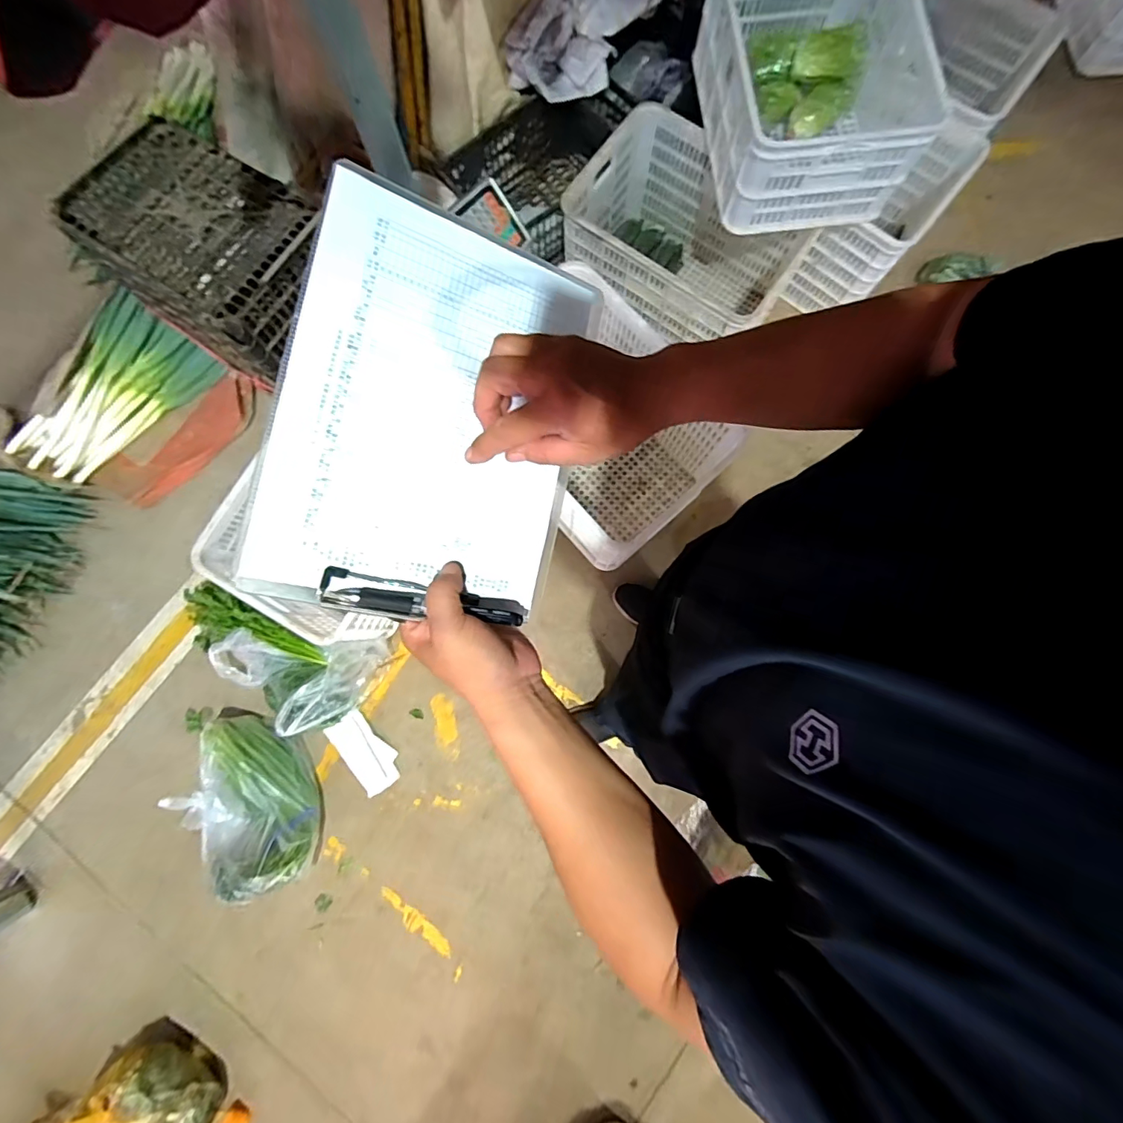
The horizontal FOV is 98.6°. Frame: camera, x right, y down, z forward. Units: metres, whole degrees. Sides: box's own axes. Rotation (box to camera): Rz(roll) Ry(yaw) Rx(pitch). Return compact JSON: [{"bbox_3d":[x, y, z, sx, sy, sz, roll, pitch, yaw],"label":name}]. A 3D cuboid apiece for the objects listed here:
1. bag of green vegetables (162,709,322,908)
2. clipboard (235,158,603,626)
[{"bbox_3d":[-0.808,0.580,1.249,0.268,0.153,0.505,-27,82,-3],"label":"bag of green vegetables"},{"bbox_3d":[-0.091,-0.112,0.369,0.214,0.015,0.305,13,87,-23],"label":"clipboard"}]

